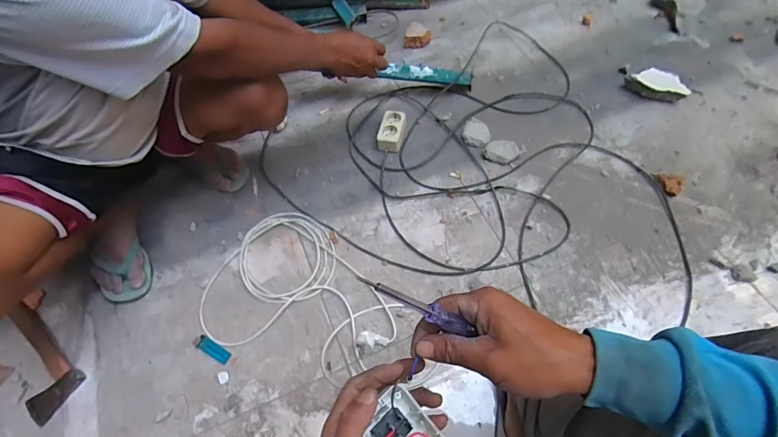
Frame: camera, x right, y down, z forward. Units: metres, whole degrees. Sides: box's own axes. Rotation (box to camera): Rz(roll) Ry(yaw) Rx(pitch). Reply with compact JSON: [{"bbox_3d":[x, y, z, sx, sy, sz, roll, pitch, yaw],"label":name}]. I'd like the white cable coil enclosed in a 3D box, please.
[{"bbox_3d":[-0.198,0.165,0.808,0.303,0.022,0.393,-41,67,-20],"label":"white cable coil"}]

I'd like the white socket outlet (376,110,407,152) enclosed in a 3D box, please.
[{"bbox_3d":[0.007,-0.220,1.015,0.061,0.037,0.107,10,61,7],"label":"white socket outlet"}]

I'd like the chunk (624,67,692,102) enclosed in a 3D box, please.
[{"bbox_3d":[0.704,-0.348,1.055,0.151,0.052,0.064,28,64,16],"label":"chunk"}]

